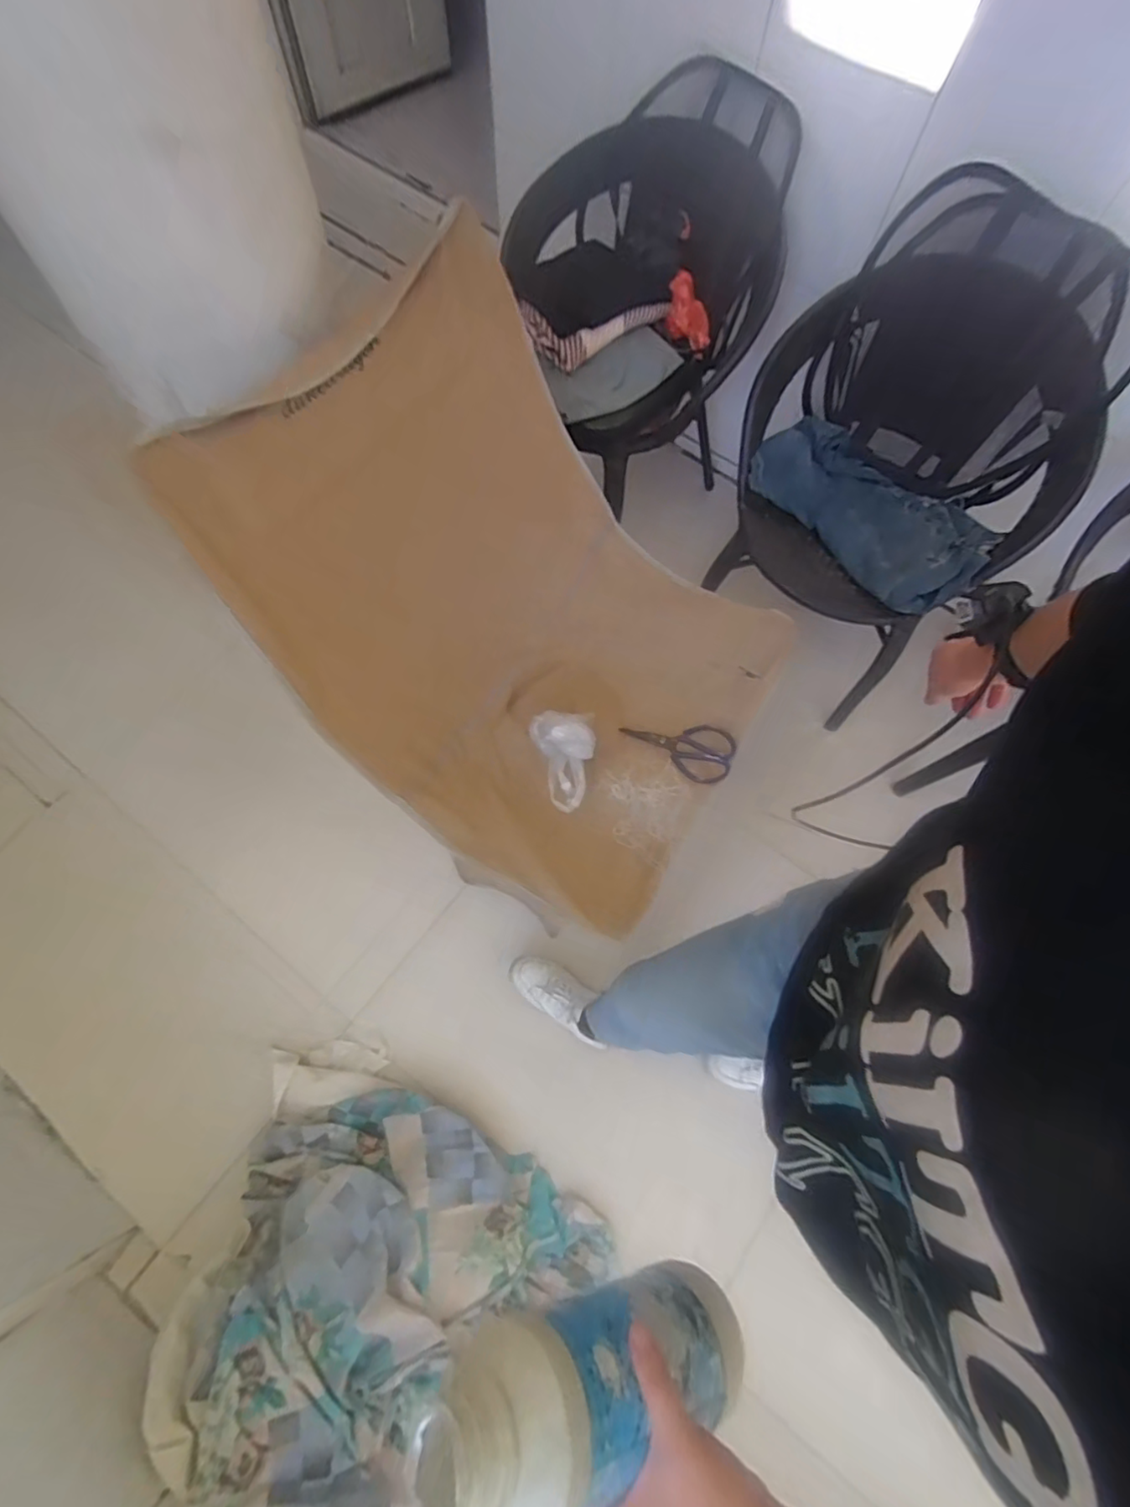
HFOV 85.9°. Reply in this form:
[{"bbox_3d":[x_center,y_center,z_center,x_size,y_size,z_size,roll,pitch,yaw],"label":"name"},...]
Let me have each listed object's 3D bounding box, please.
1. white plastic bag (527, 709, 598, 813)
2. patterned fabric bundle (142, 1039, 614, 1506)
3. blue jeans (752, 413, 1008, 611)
[{"bbox_3d":[-0.003,0.003,0.965,0.106,0.063,0.180,3,68,-1],"label":"white plastic bag"},{"bbox_3d":[-0.304,0.815,0.912,0.649,0.264,0.501,30,70,9],"label":"patterned fabric bundle"},{"bbox_3d":[0.557,-0.443,1.110,0.229,0.090,0.413,-39,75,-16],"label":"blue jeans"}]

